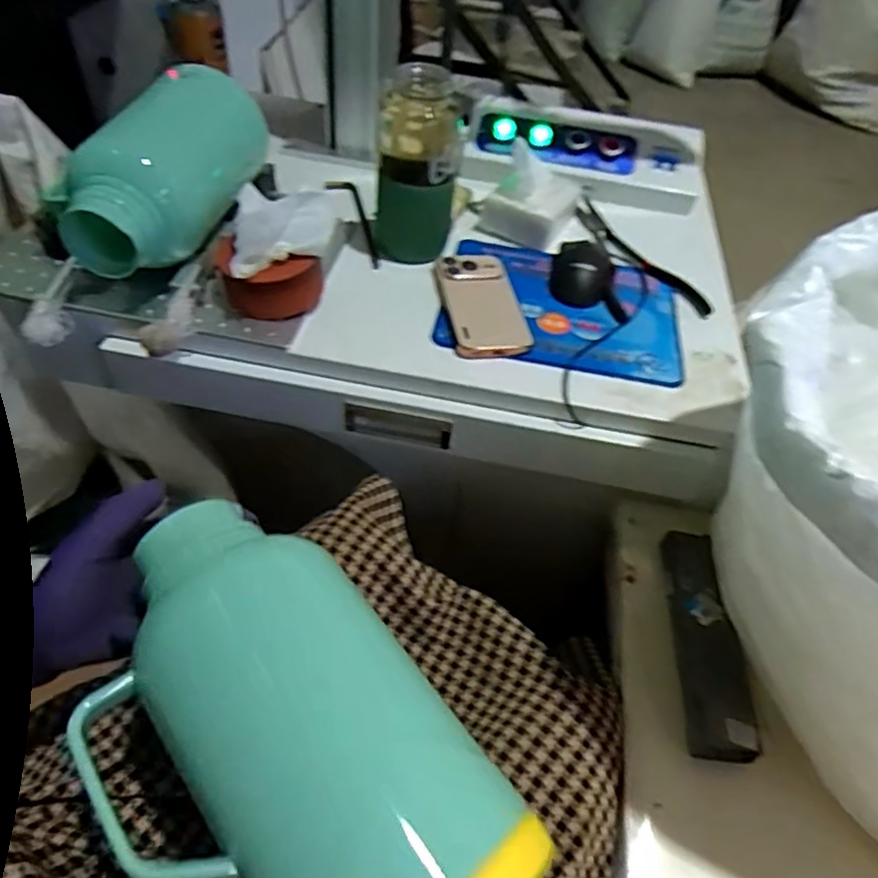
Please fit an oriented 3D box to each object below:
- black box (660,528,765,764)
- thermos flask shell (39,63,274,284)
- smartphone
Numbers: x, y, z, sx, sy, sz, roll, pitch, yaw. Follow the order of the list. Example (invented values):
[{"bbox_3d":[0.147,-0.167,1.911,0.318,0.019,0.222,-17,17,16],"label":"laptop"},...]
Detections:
[{"bbox_3d":[0.232,0.171,0.575,0.046,0.029,0.196,6,48,0],"label":"black box"},{"bbox_3d":[-0.273,-0.278,0.670,0.124,0.110,0.266,7,48,0],"label":"thermos flask shell"},{"bbox_3d":[0.045,-0.144,0.694,0.078,0.013,0.152,-8,51,-7],"label":"smartphone"}]

